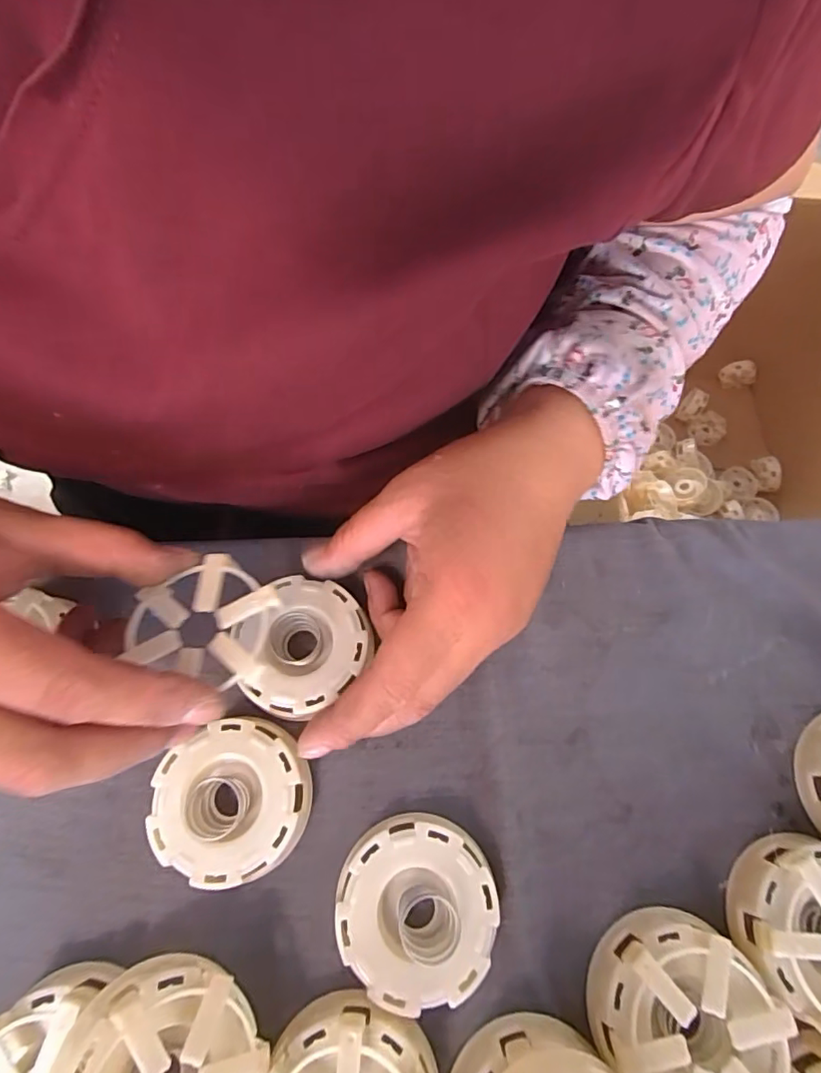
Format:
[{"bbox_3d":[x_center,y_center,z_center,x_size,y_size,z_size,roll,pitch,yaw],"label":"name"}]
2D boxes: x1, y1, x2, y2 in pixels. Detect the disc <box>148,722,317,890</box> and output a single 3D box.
[{"bbox_3d":[-0.077,0.114,0.238,0.062,0.022,0.062,0,68,-1],"label":"disc"}]

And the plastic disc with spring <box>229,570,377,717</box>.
[{"bbox_3d":[-0.051,0.052,0.259,0.057,0.014,0.063,42,71,19],"label":"plastic disc with spring"}]

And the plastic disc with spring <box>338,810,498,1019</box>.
[{"bbox_3d":[0.002,0.149,0.219,0.061,0.018,0.064,0,68,-1],"label":"plastic disc with spring"}]

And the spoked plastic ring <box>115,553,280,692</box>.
[{"bbox_3d":[-0.081,0.031,0.216,0.057,0.008,0.047,17,65,9],"label":"spoked plastic ring"}]

